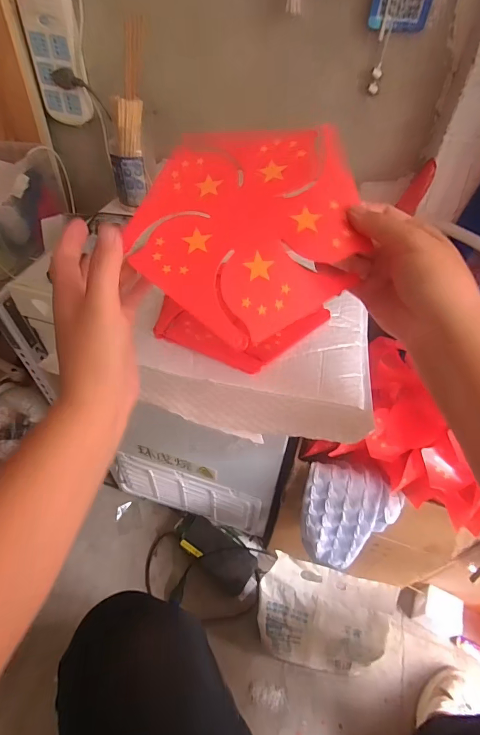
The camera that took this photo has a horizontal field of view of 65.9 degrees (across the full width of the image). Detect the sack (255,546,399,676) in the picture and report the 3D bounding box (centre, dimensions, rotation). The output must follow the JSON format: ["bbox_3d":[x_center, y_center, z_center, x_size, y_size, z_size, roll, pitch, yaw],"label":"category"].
[{"bbox_3d":[0.137,0.439,0.639,0.212,0.263,0.108,13,50,9],"label":"sack"}]

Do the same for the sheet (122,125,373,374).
[{"bbox_3d":[-0.002,-0.104,0.284,0.168,0.025,0.185,23,79,9],"label":"sheet"}]

